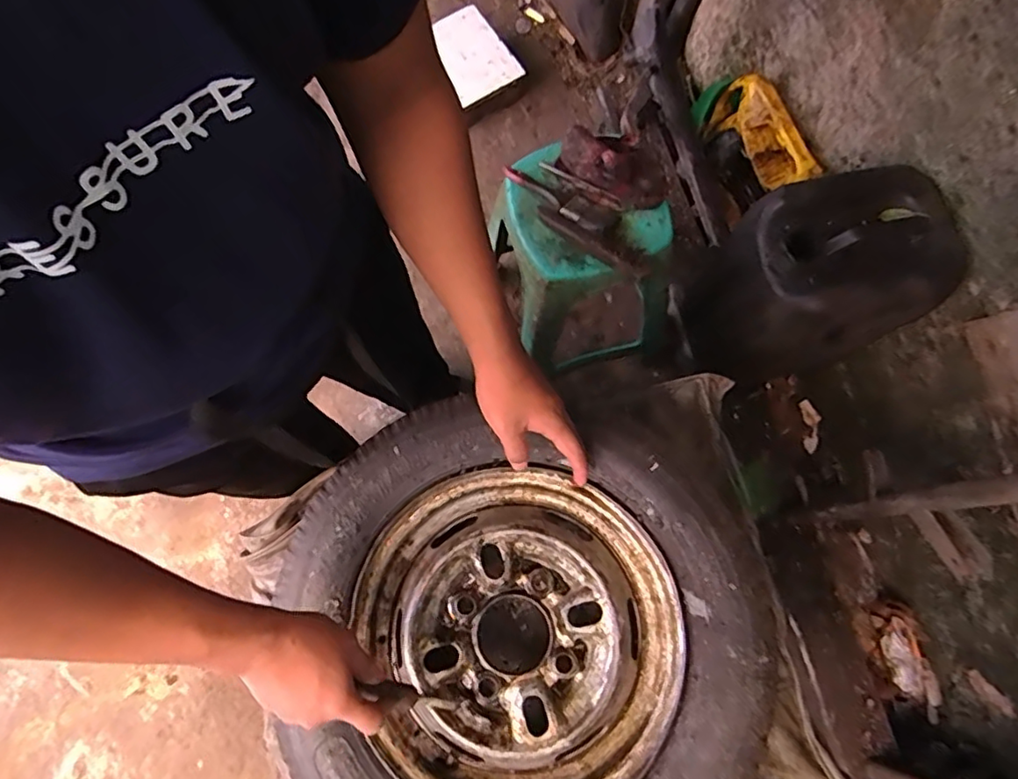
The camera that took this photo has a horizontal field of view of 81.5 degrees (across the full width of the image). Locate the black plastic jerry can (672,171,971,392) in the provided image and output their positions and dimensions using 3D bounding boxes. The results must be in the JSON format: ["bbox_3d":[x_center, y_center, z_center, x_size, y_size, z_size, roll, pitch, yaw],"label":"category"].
[{"bbox_3d":[0.502,-0.178,1.006,0.282,0.421,0.271,0,75,1],"label":"black plastic jerry can"}]

